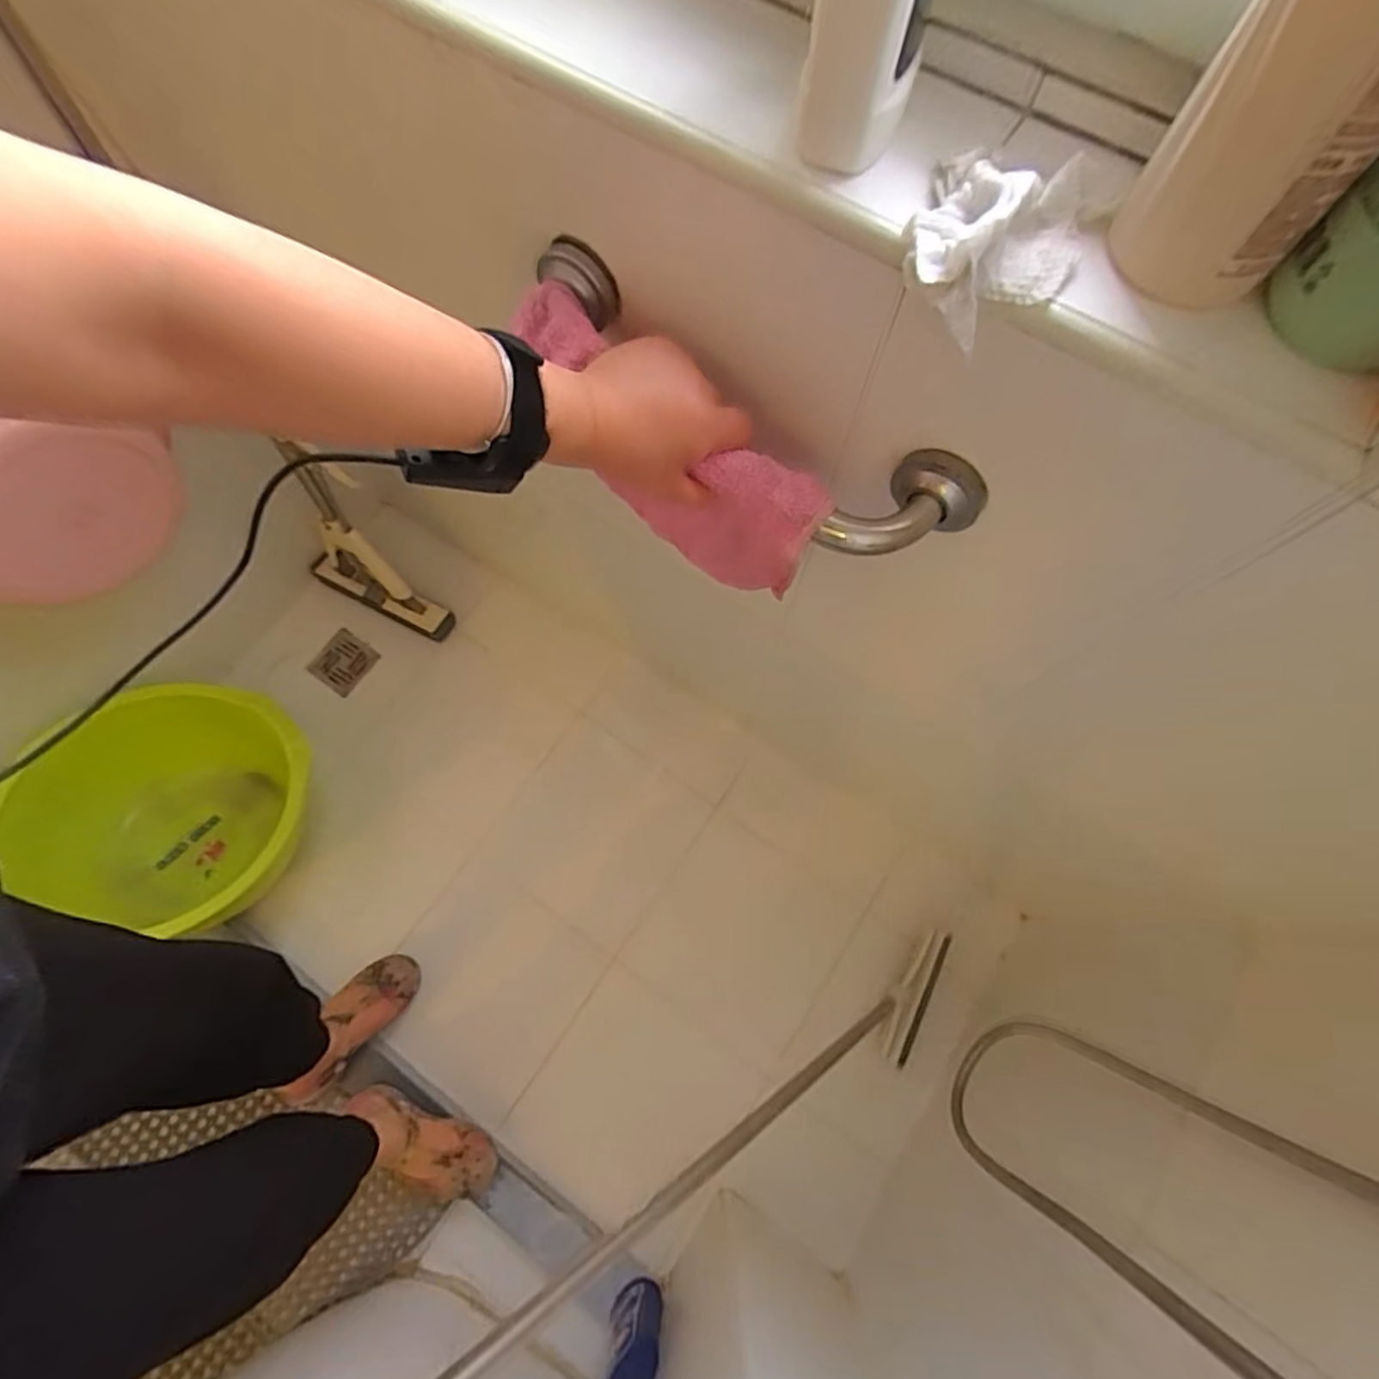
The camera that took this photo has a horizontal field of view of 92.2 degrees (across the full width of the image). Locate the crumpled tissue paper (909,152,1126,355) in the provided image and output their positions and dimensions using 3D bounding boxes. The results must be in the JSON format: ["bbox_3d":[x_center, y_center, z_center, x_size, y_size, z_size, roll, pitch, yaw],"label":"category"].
[{"bbox_3d":[0.140,-0.206,0.295,0.073,0.034,0.095,32,75,9],"label":"crumpled tissue paper"}]

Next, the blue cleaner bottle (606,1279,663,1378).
[{"bbox_3d":[-0.074,0.850,0.851,0.066,0.290,0.058,9,73,3],"label":"blue cleaner bottle"}]

